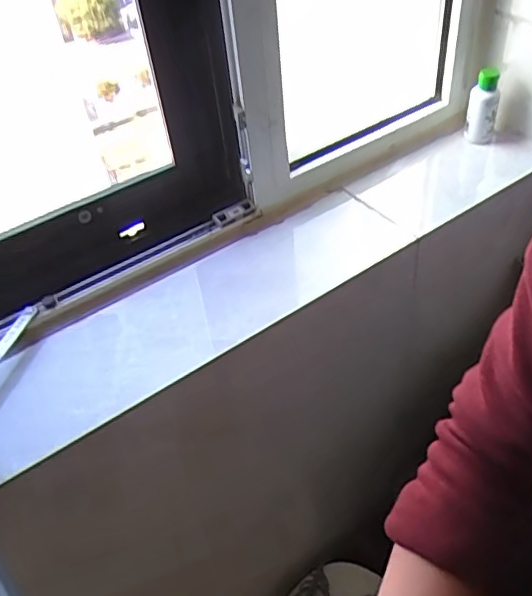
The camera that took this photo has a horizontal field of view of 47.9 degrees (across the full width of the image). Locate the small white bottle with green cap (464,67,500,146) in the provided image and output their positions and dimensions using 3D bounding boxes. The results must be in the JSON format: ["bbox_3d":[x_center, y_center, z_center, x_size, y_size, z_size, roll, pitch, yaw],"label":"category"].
[{"bbox_3d":[0.279,-0.244,0.769,0.036,0.094,0.029,17,49,23],"label":"small white bottle with green cap"}]

